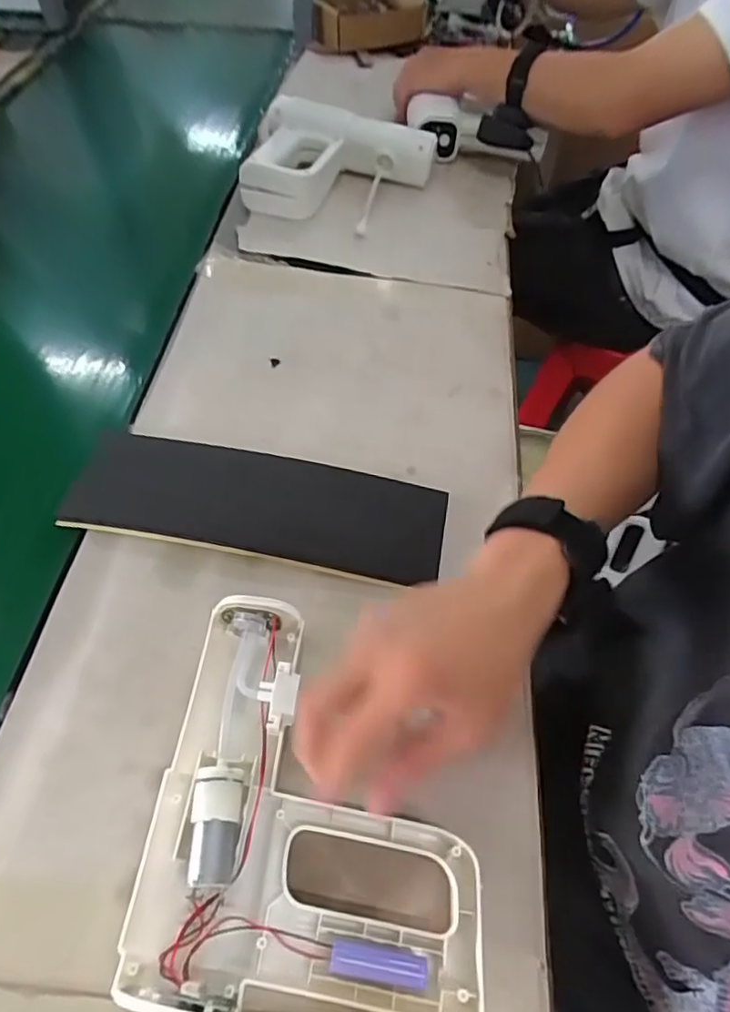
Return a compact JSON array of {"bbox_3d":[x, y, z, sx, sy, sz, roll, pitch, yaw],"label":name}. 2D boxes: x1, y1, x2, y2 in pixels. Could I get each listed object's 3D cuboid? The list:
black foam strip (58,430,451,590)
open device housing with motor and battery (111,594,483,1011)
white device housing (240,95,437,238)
[{"bbox_3d":[-0.082,-0.003,0.475,0.287,0.025,0.093,8,55,4],"label":"black foam strip"},{"bbox_3d":[-0.025,0.165,0.347,0.181,0.048,0.203,6,55,2],"label":"open device housing with motor and battery"},{"bbox_3d":[-0.029,-0.415,0.725,0.215,0.079,0.137,6,55,2],"label":"white device housing"}]

